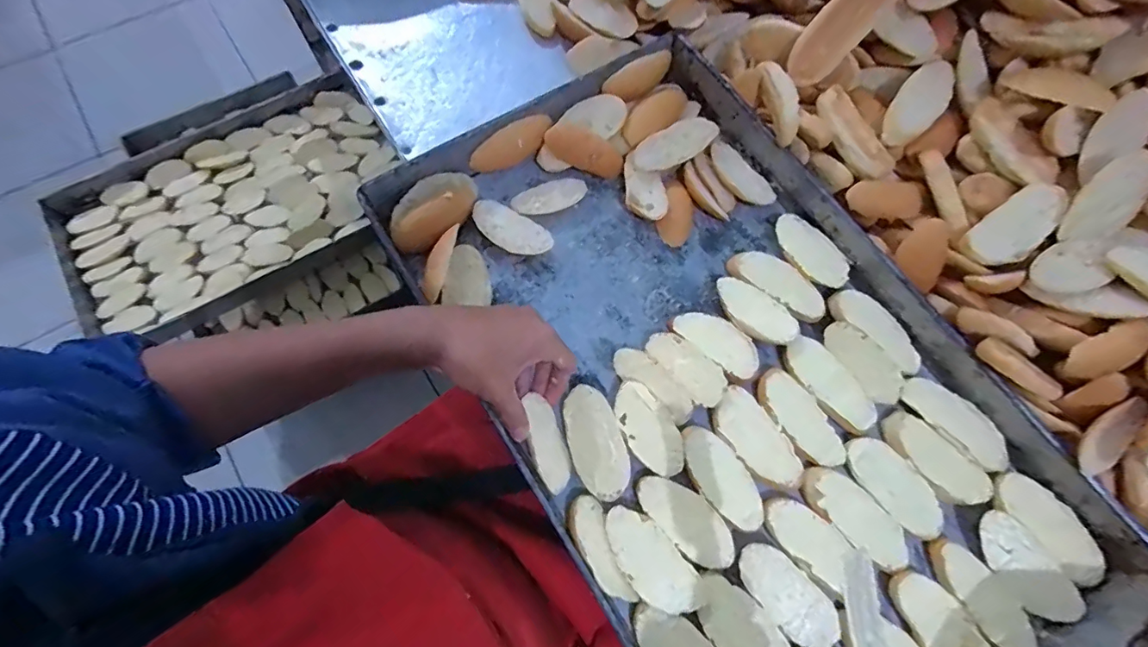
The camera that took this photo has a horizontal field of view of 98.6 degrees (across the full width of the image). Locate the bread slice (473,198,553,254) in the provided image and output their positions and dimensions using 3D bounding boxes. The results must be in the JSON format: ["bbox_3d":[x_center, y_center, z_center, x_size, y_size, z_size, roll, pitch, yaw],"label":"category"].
[{"bbox_3d":[-0.060,-0.089,0.480,0.083,0.017,0.039,25,72,7],"label":"bread slice"}]

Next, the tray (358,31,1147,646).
[{"bbox_3d":[0.123,0.041,0.419,0.357,0.056,0.601,-32,75,-12],"label":"tray"}]

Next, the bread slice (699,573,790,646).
[{"bbox_3d":[0.127,0.231,0.363,0.044,0.008,0.091,-36,75,-13],"label":"bread slice"}]

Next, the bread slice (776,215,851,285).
[{"bbox_3d":[0.224,-0.069,0.468,0.039,0.013,0.082,-32,75,-12],"label":"bread slice"}]

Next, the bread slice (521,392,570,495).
[{"bbox_3d":[-0.024,0.100,0.404,0.033,0.010,0.074,3,62,-40],"label":"bread slice"}]

